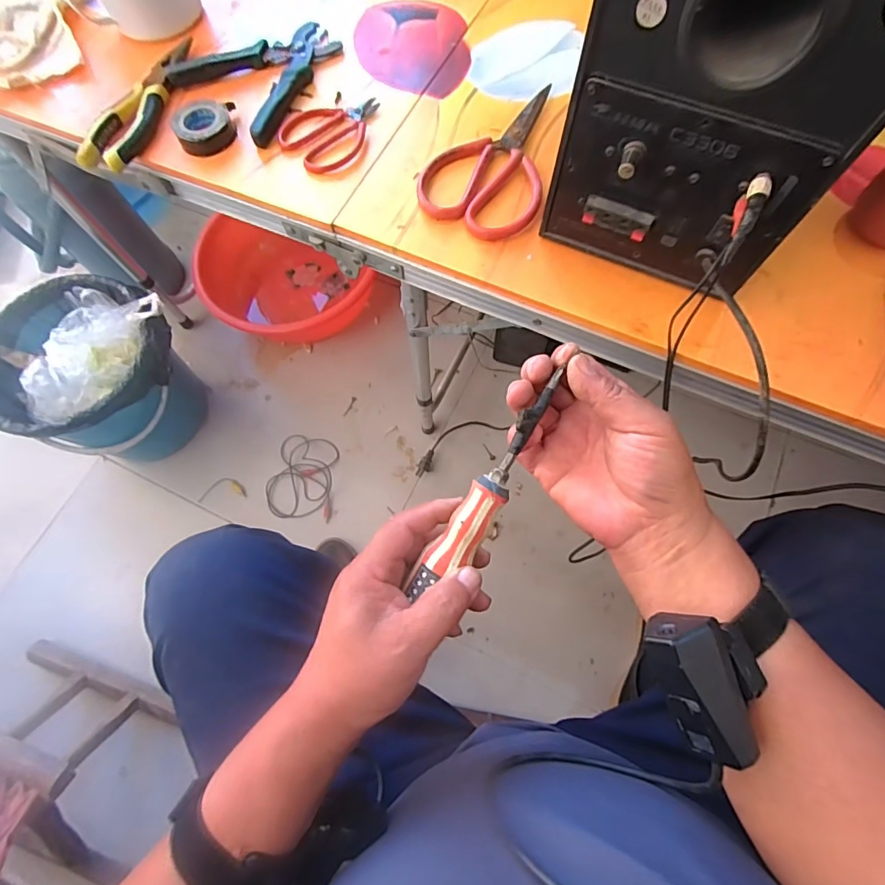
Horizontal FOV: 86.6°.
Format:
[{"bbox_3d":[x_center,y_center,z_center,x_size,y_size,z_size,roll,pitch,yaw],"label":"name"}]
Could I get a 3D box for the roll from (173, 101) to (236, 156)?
[{"bbox_3d":[-0.224,-0.300,0.447,0.051,0.019,0.066,-8,70,-1],"label":"roll"}]

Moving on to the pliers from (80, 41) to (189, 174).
[{"bbox_3d":[-0.292,-0.334,0.463,0.040,0.020,0.172,19,72,8],"label":"pliers"}]

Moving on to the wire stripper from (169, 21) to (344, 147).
[{"bbox_3d":[-0.177,-0.381,0.480,0.138,0.016,0.152,40,76,14],"label":"wire stripper"}]

